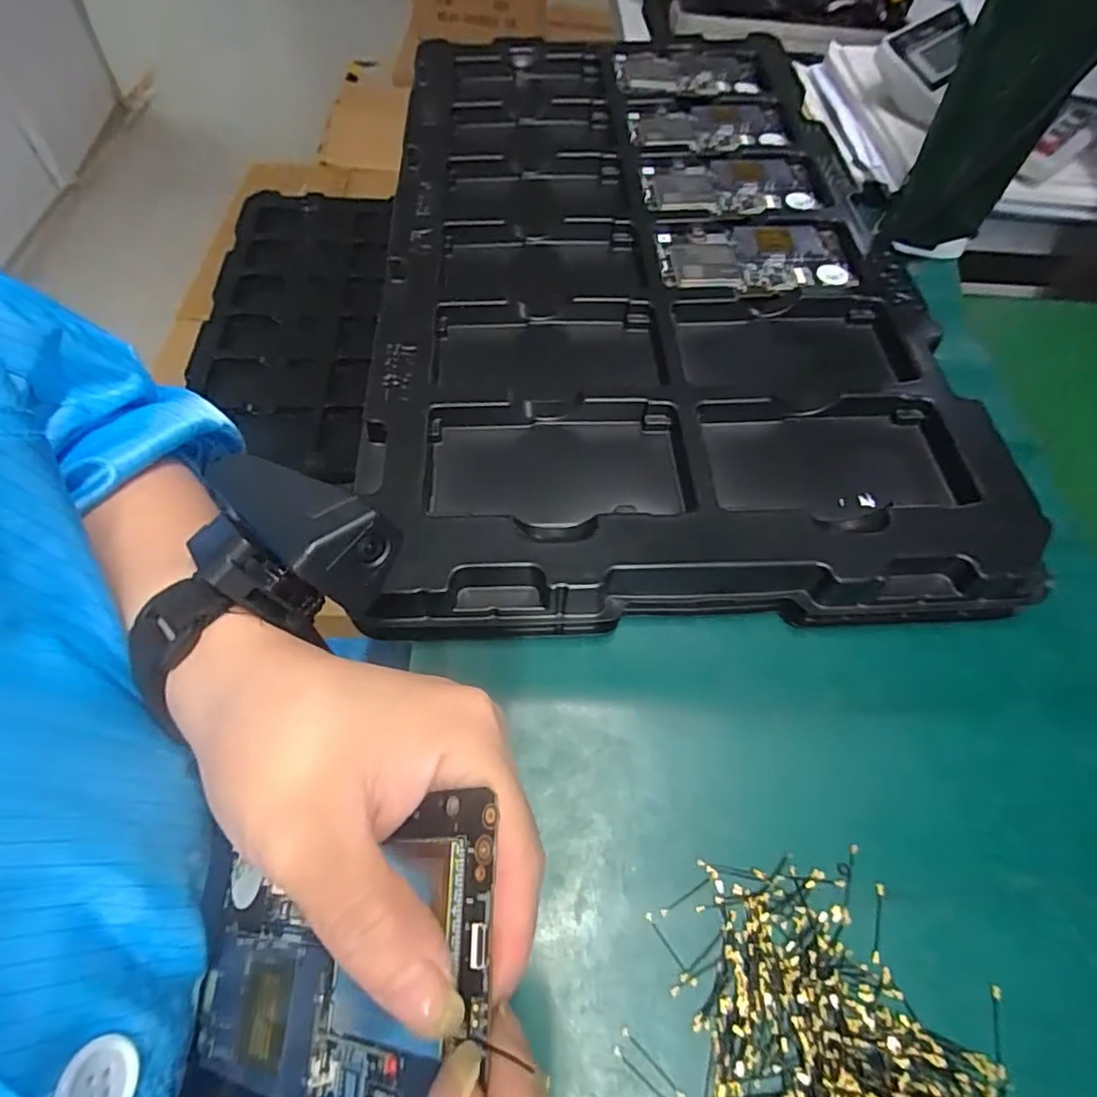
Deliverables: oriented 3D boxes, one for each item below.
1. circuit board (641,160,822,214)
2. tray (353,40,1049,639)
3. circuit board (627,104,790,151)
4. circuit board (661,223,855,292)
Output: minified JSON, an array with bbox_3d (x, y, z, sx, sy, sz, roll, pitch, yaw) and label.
[{"bbox_3d":[0.132,-0.267,0.438,0.122,0.004,0.066,0,59,-5],"label":"circuit board"},{"bbox_3d":[0.062,-0.208,0.406,0.331,0.036,0.554,0,59,-4],"label":"tray"},{"bbox_3d":[0.126,-0.341,0.484,0.120,0.007,0.071,2,59,-4],"label":"circuit board"},{"bbox_3d":[0.135,-0.194,0.397,0.124,0.008,0.063,-4,60,-7],"label":"circuit board"}]

